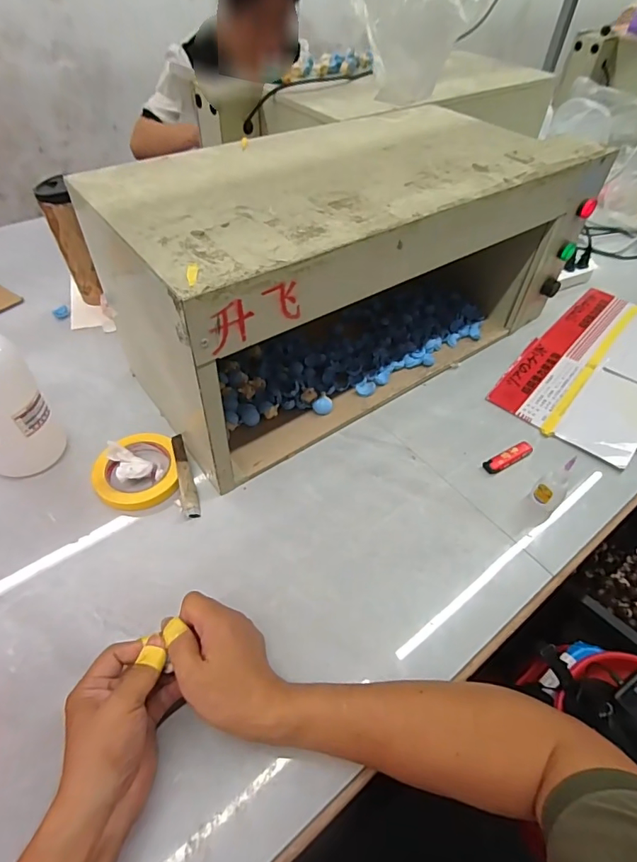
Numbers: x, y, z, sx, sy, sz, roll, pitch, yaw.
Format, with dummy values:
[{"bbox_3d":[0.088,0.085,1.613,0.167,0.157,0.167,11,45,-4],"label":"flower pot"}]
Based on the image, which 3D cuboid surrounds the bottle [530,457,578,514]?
[{"bbox_3d":[0.281,0.064,0.546,0.027,0.083,0.021,16,52,10],"label":"bottle"}]

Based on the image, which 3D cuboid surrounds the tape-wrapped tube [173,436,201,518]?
[{"bbox_3d":[-0.167,0.053,0.574,0.019,0.019,0.117,-13,53,-13],"label":"tape-wrapped tube"}]

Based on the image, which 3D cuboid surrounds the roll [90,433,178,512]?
[{"bbox_3d":[-0.229,0.046,0.573,0.100,0.024,0.105,1,51,-1],"label":"roll"}]

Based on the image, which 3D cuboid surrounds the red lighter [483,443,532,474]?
[{"bbox_3d":[0.256,0.036,0.616,0.079,0.007,0.019,-23,56,-20],"label":"red lighter"}]

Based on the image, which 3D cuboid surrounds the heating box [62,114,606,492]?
[{"bbox_3d":[0.047,-0.240,0.660,0.616,0.276,0.291,-29,58,-23],"label":"heating box"}]

